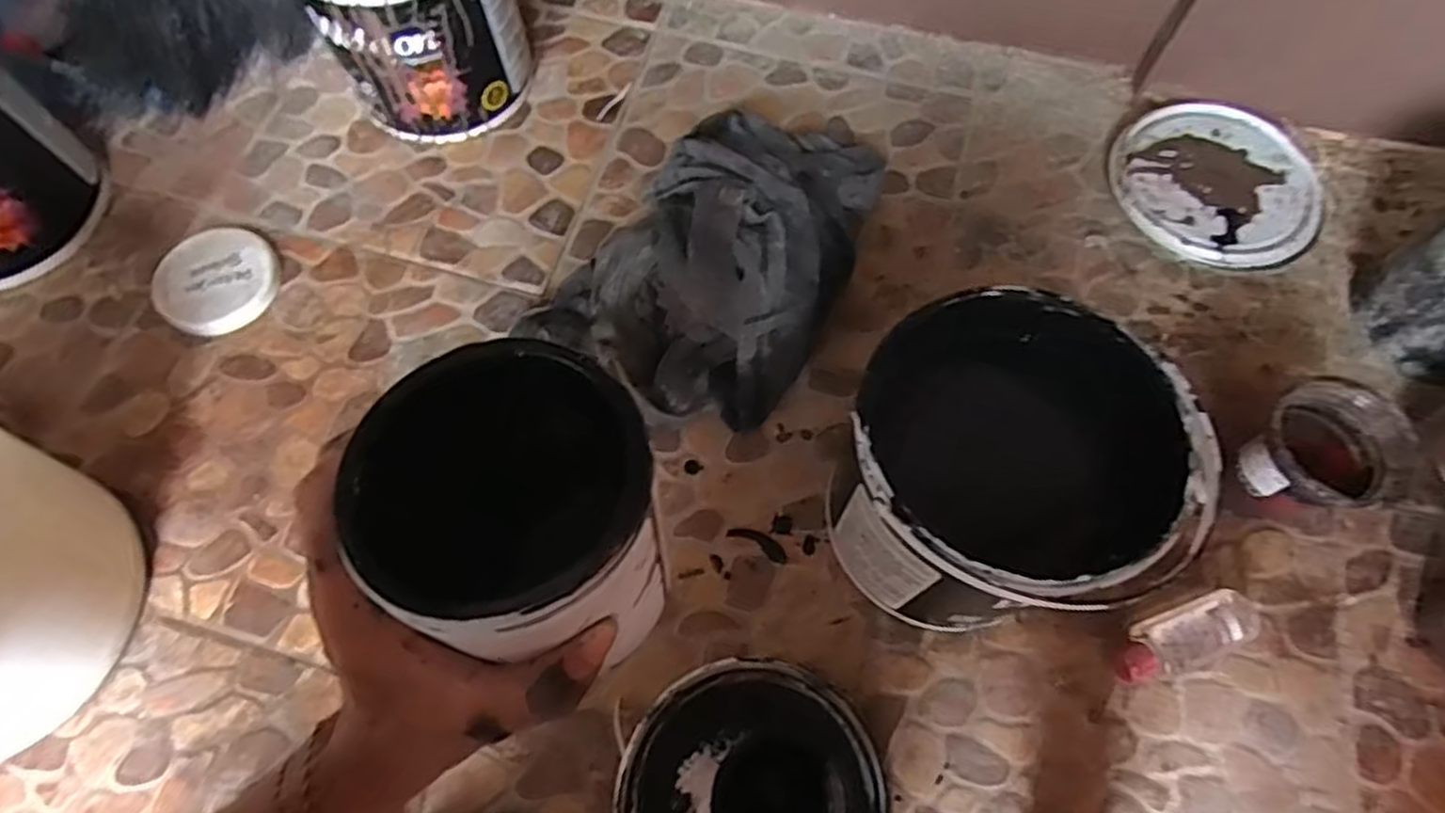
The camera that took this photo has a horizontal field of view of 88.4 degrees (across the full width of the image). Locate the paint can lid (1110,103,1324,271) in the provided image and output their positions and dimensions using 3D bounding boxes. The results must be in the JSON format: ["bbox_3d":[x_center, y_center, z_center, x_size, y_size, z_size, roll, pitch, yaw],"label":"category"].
[{"bbox_3d":[0.452,-0.205,0.690,0.176,0.024,0.173,0,67,0],"label":"paint can lid"}]

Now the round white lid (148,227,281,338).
[{"bbox_3d":[-0.446,-0.113,0.652,0.102,0.024,0.098,0,67,0],"label":"round white lid"}]

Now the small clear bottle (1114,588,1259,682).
[{"bbox_3d":[0.328,0.164,0.530,0.103,0.032,0.039,-18,68,-7],"label":"small clear bottle"}]

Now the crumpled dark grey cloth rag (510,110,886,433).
[{"bbox_3d":[-0.001,-0.138,0.620,0.214,0.100,0.321,29,70,12],"label":"crumpled dark grey cloth rag"}]

